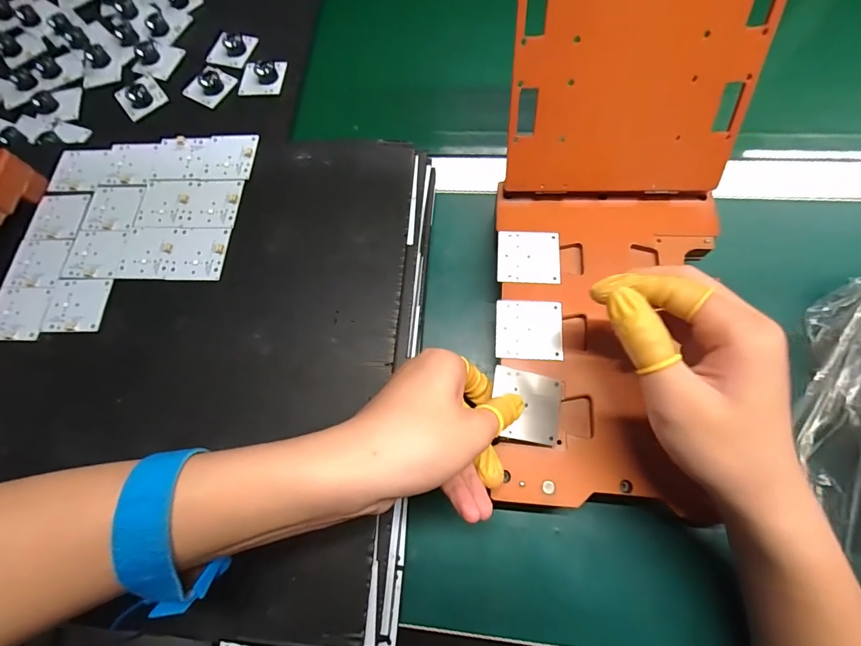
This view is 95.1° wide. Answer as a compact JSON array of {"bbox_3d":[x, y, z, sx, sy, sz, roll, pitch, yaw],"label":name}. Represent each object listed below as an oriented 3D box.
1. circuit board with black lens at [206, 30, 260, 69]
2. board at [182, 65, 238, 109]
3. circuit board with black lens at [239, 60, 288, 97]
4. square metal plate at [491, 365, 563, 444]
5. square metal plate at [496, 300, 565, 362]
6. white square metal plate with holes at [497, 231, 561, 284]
[{"bbox_3d":[-0.221,-0.306,0.438,0.044,0.011,0.048,7,71,8],"label":"circuit board with black lens"},{"bbox_3d":[-0.241,-0.257,0.424,0.046,0.008,0.046,26,74,13],"label":"board"},{"bbox_3d":[-0.183,-0.266,0.423,0.046,0.020,0.047,5,71,7],"label":"circuit board with black lens"},{"bbox_3d":[0.064,0.055,0.262,0.048,0.007,0.044,12,76,-5],"label":"square metal plate"},{"bbox_3d":[0.073,0.005,0.289,0.047,0.004,0.044,2,70,6],"label":"square metal plate"},{"bbox_3d":[0.077,-0.053,0.306,0.047,0.004,0.044,2,70,6],"label":"white square metal plate with holes"}]

